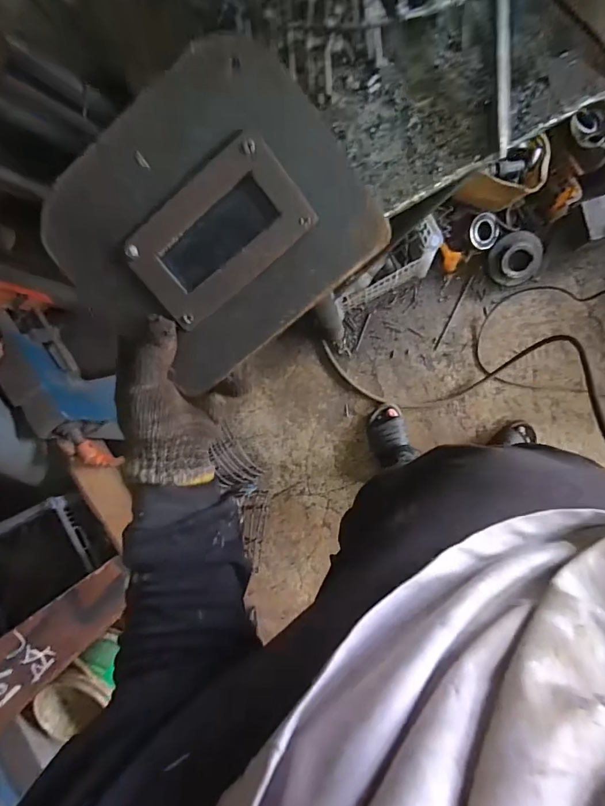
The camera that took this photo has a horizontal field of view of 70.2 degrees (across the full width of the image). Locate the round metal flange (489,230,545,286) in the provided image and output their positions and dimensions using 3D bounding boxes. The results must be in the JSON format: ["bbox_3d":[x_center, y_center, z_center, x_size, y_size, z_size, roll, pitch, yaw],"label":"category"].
[{"bbox_3d":[0.564,-0.379,1.134,0.136,0.024,0.134,2,118,3],"label":"round metal flange"}]

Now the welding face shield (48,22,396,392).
[{"bbox_3d":[-0.070,-0.131,0.324,0.210,0.014,0.184,-38,104,9],"label":"welding face shield"}]

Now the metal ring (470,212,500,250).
[{"bbox_3d":[0.477,-0.450,1.129,0.079,0.022,0.088,-8,110,-6],"label":"metal ring"}]

